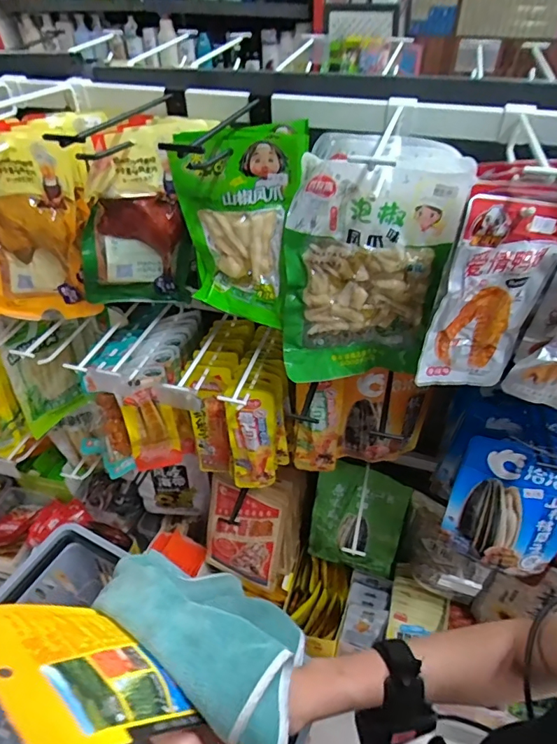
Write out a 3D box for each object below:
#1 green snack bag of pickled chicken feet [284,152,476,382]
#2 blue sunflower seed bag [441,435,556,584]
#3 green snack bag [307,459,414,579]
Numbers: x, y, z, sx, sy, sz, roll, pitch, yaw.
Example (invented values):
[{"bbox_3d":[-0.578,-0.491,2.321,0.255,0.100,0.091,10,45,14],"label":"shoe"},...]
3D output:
[{"bbox_3d":[0.094,-0.105,0.529,0.178,0.257,0.061,8,34,13],"label":"green snack bag of pickled chicken feet"},{"bbox_3d":[0.304,0.180,0.615,0.158,0.191,0.024,17,29,11],"label":"blue sunflower seed bag"},{"bbox_3d":[0.160,0.294,0.952,0.178,0.263,0.030,10,23,5],"label":"green snack bag"}]

